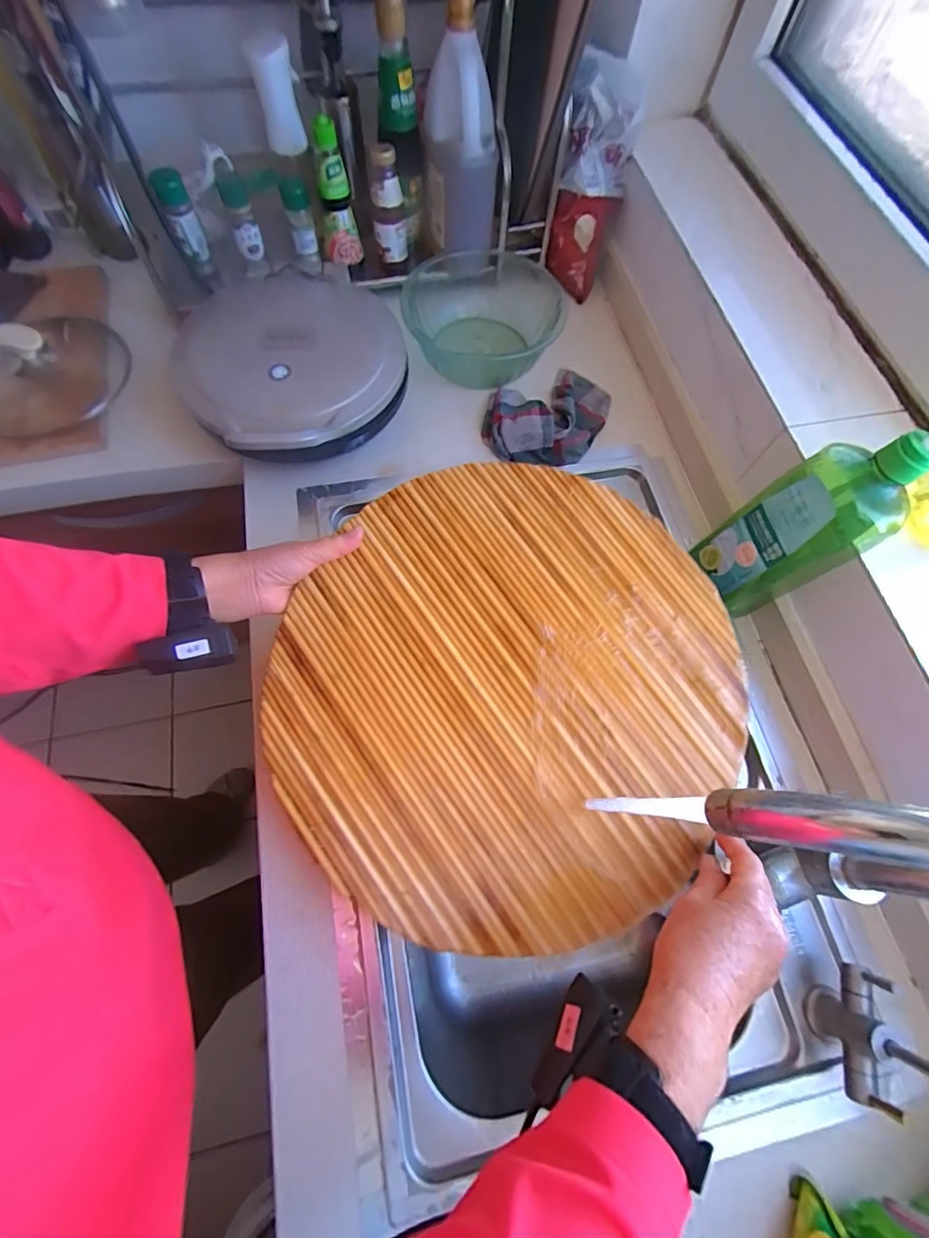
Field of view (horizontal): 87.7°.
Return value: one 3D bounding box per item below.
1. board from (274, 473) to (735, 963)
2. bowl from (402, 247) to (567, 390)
[{"bbox_3d":[0.037,0.065,0.435,0.415,0.013,0.403,0,79,1],"label":"board"},{"bbox_3d":[0.027,-0.434,0.702,0.218,0.085,0.235,1,68,-3],"label":"bowl"}]

